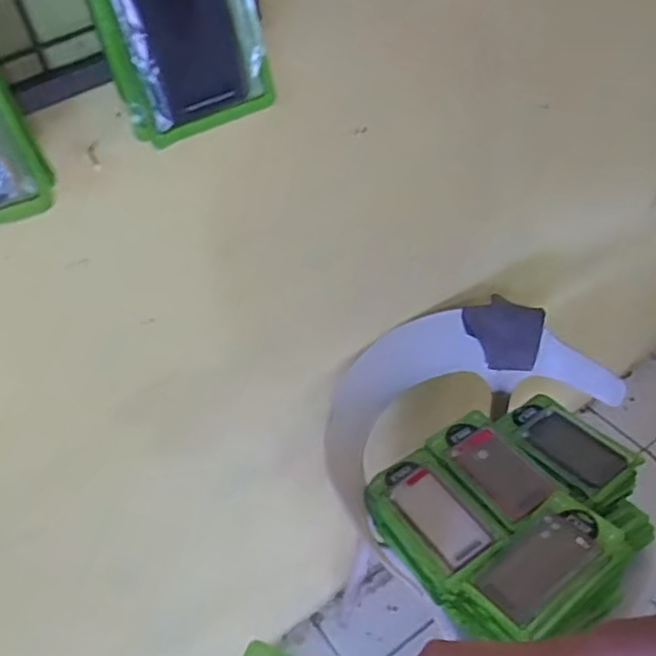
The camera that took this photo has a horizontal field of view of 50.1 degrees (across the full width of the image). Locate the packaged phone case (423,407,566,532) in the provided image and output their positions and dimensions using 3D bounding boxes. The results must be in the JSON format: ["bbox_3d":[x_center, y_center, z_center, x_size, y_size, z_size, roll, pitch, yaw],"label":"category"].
[{"bbox_3d":[0.251,0.209,1.087,0.118,0.021,0.204,-29,50,-19],"label":"packaged phone case"}]

